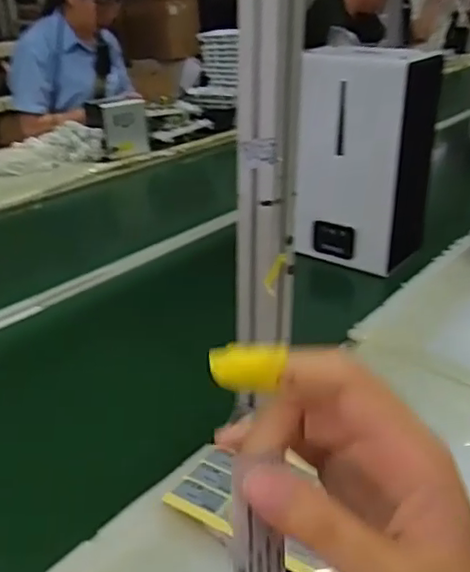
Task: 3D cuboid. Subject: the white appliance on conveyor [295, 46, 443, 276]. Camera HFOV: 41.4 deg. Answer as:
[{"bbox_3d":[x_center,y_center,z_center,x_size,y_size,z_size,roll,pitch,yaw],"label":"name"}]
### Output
[{"bbox_3d":[0.217,-0.214,1.042,0.181,0.338,0.138,19,32,34],"label":"white appliance on conveyor"}]

